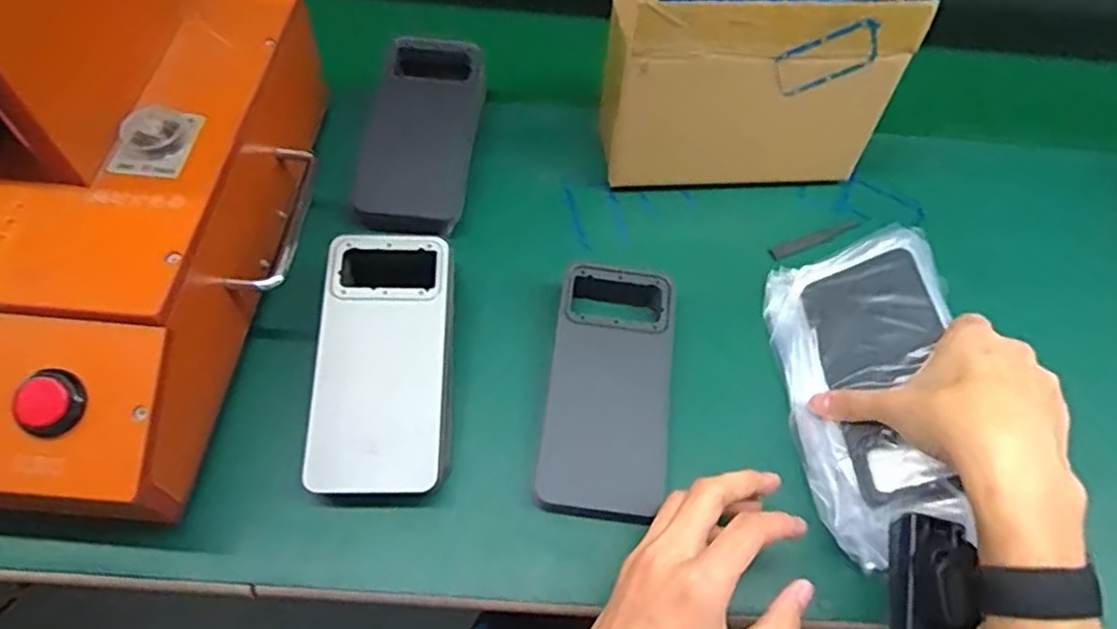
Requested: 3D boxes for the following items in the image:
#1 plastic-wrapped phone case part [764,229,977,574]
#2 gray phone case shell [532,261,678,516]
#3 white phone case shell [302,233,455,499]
[{"bbox_3d":[0.190,0.041,0.420,0.103,0.019,0.199,-21,53,31],"label":"plastic-wrapped phone case part"},{"bbox_3d":[0.030,0.043,0.426,0.073,0.011,0.159,9,65,-1],"label":"gray phone case shell"},{"bbox_3d":[-0.104,0.026,0.408,0.077,0.007,0.160,1,68,-5],"label":"white phone case shell"}]

